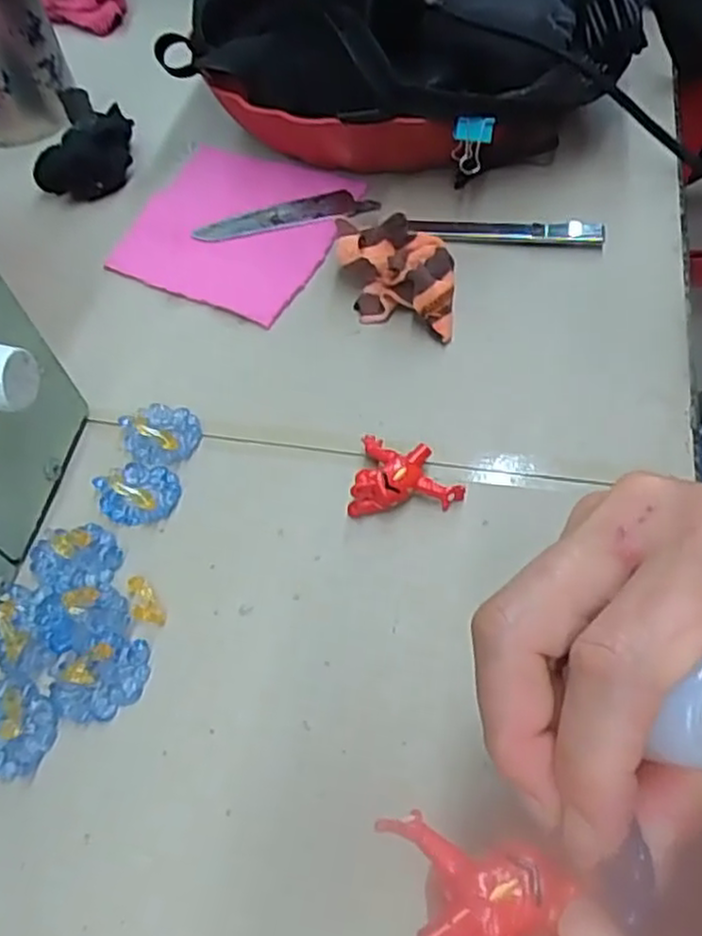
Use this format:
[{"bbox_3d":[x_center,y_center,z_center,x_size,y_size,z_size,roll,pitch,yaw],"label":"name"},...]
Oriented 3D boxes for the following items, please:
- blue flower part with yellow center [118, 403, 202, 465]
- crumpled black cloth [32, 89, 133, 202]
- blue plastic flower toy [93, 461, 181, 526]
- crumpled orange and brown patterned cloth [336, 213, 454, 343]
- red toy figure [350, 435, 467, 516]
[{"bbox_3d":[-0.089,-0.018,0.339,0.035,0.012,0.032,-2,57,4],"label":"blue flower part with yellow center"},{"bbox_3d":[-0.163,-0.203,0.449,0.052,0.025,0.068,4,58,8],"label":"crumpled black cloth"},{"bbox_3d":[-0.096,0.009,0.323,0.033,0.010,0.033,-2,57,4],"label":"blue plastic flower toy"},{"bbox_3d":[0.023,-0.096,0.368,0.055,0.027,0.062,-4,57,-2],"label":"crumpled orange and brown patterned cloth"},{"bbox_3d":[0.023,0.001,0.316,0.047,0.016,0.034,-4,57,3],"label":"red toy figure"}]

